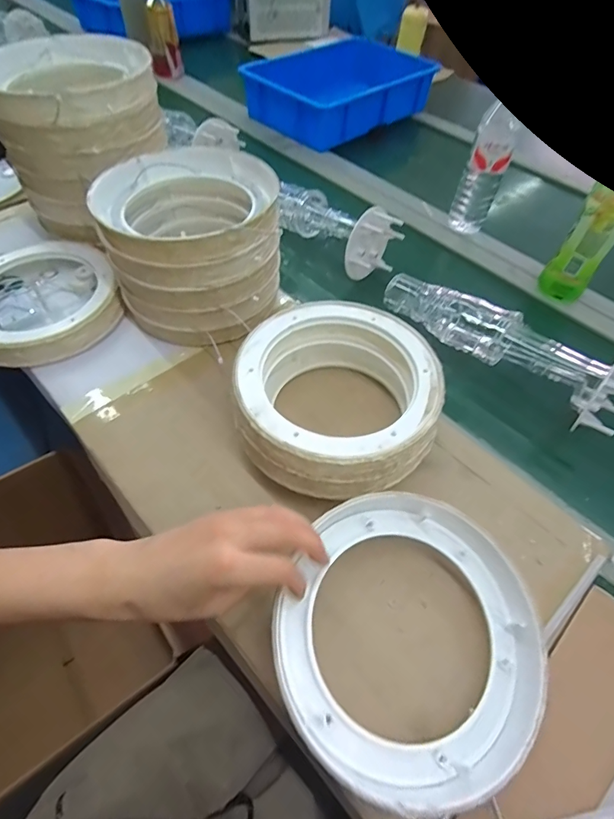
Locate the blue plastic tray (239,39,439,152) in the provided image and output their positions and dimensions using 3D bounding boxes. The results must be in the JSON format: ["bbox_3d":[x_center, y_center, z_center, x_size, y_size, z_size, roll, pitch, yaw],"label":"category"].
[{"bbox_3d":[0.071,-0.725,0.974,0.374,0.103,0.267,-37,63,-26],"label":"blue plastic tray"}]

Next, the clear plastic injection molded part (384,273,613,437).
[{"bbox_3d":[0.239,-0.094,0.536,0.330,0.082,0.078,39,61,23],"label":"clear plastic injection molded part"}]

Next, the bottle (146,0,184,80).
[{"bbox_3d":[-0.355,-0.922,1.044,0.075,0.177,0.069,-11,55,-10],"label":"bottle"}]

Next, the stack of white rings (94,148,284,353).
[{"bbox_3d":[-0.142,-0.218,0.554,0.210,0.137,0.213,-3,54,-5],"label":"stack of white rings"}]

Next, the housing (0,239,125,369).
[{"bbox_3d":[-0.363,-0.151,0.579,0.196,0.037,0.211,-22,58,-18],"label":"housing"}]

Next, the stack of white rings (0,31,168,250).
[{"bbox_3d":[-0.313,-0.381,0.604,0.219,0.171,0.230,10,54,5],"label":"stack of white rings"}]

